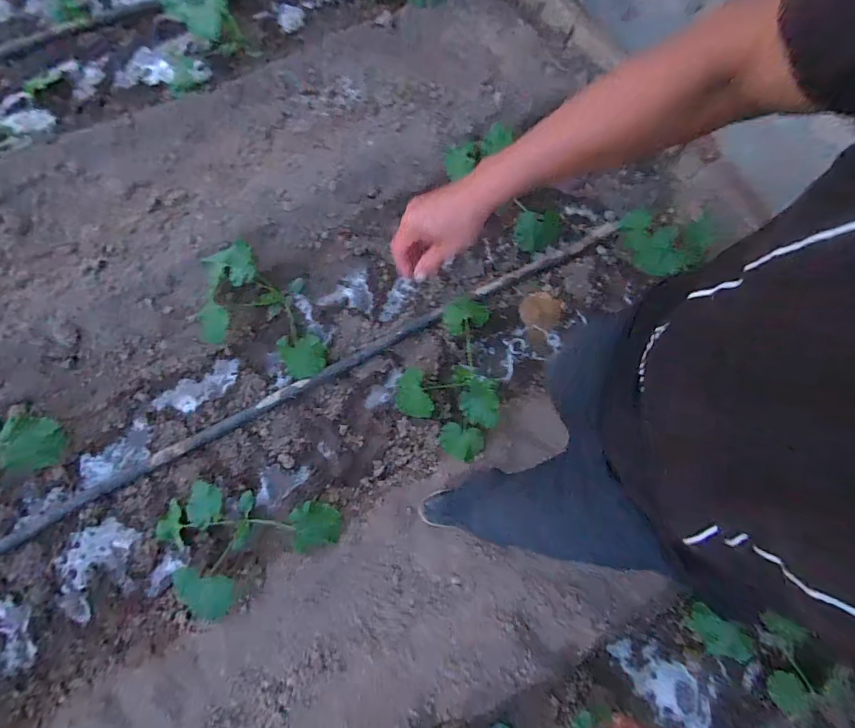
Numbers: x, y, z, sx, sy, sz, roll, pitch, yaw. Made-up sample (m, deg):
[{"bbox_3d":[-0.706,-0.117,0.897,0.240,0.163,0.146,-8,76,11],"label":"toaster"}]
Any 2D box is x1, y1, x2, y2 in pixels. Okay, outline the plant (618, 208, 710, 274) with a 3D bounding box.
[{"bbox_3d":[0.819,-0.423,1.455,0.278,0.086,0.204,17,76,2],"label":"plant"}]

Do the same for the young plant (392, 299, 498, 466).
[{"bbox_3d":[0.094,0.011,1.316,0.308,0.159,0.509,22,76,3],"label":"young plant"}]

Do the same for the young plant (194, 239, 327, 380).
[{"bbox_3d":[-0.529,-0.186,1.339,0.468,0.178,0.308,21,76,5],"label":"young plant"}]

